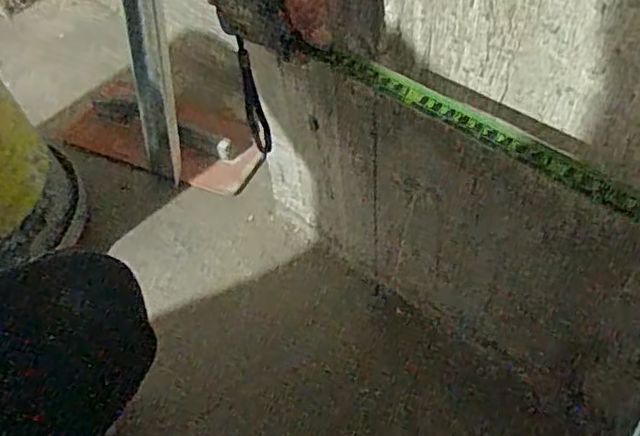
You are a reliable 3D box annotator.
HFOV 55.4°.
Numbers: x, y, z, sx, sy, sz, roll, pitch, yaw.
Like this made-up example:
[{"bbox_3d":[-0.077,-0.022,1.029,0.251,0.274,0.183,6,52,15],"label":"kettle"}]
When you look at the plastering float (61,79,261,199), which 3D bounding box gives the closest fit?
[{"bbox_3d":[-0.241,-0.135,0.906,0.330,0.053,0.133,18,57,17],"label":"plastering float"}]

